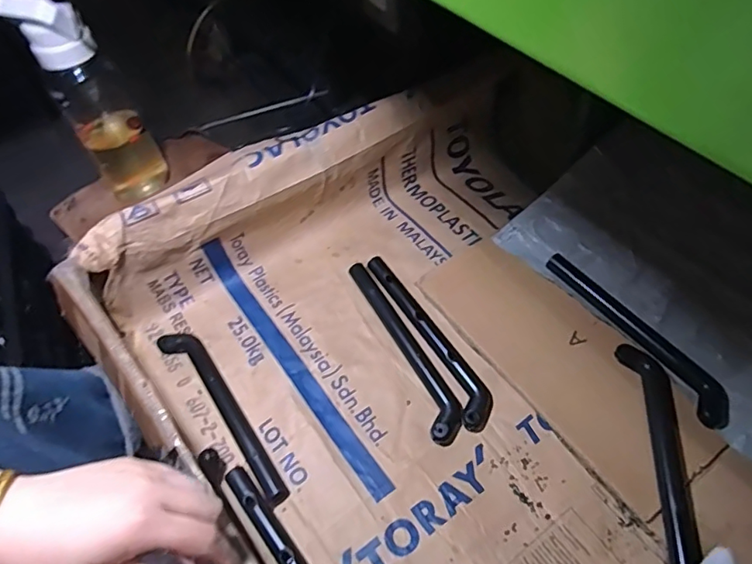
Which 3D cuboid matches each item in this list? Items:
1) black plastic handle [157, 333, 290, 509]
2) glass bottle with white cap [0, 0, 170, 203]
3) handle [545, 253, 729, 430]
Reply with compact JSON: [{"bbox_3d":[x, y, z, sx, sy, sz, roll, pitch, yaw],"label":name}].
[{"bbox_3d":[-0.173,0.147,0.588,0.039,0.020,0.242,-33,60,-17],"label":"black plastic handle"},{"bbox_3d":[-0.378,-0.239,0.709,0.084,0.300,0.082,-29,59,-14],"label":"glass bottle with white cap"},{"bbox_3d":[0.297,0.054,0.599,0.040,0.024,0.249,-29,59,-14],"label":"handle"}]

